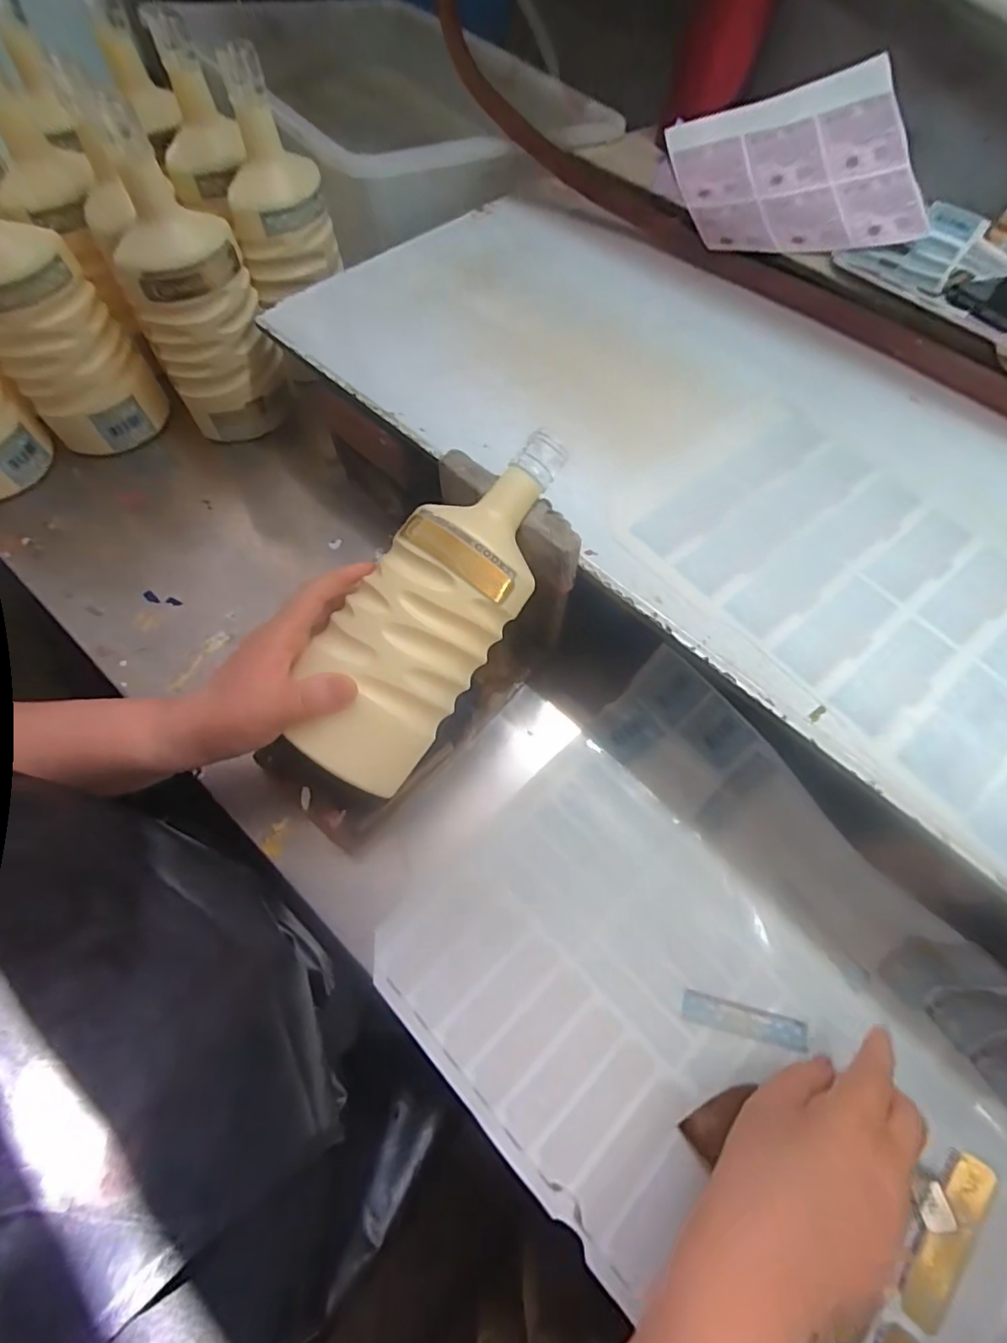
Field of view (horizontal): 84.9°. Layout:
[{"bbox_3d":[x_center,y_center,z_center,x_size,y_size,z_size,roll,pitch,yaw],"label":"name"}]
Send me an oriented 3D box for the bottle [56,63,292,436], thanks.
[{"bbox_3d":[-0.280,-0.339,0.487,0.103,0.231,0.103,-27,70,-11],"label":"bottle"}]

